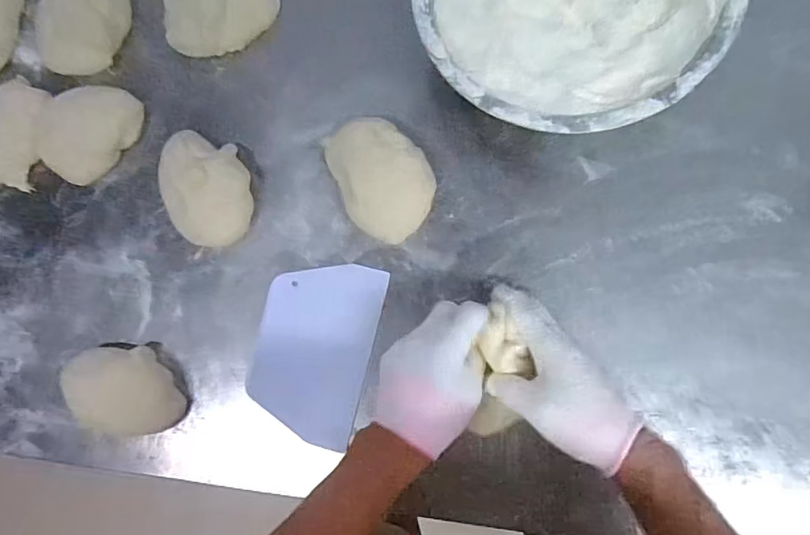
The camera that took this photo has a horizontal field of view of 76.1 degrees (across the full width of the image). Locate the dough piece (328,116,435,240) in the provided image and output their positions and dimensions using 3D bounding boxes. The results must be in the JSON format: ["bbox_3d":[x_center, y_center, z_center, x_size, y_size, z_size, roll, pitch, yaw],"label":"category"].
[{"bbox_3d":[-0.024,-0.098,0.546,0.097,0.035,0.138,-29,81,4],"label":"dough piece"}]

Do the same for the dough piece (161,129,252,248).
[{"bbox_3d":[-0.222,-0.090,0.562,0.095,0.047,0.138,-28,81,4],"label":"dough piece"}]

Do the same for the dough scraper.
[{"bbox_3d":[-0.096,0.085,0.547,0.122,0.004,0.183,12,83,5],"label":"dough scraper"}]

